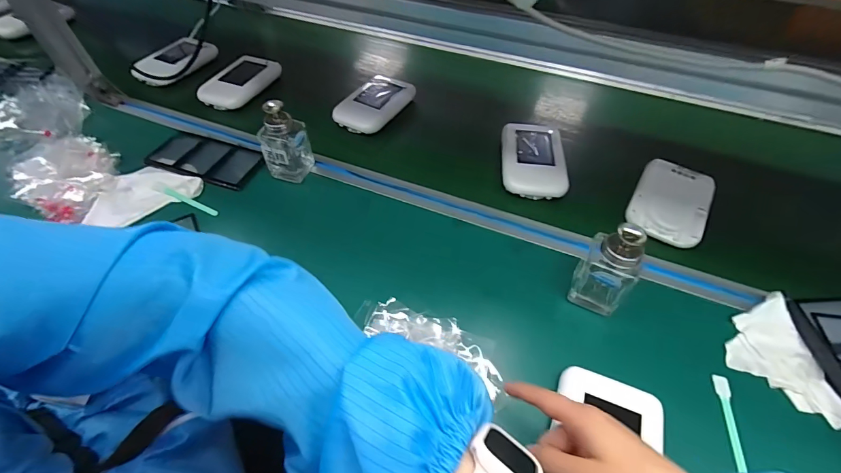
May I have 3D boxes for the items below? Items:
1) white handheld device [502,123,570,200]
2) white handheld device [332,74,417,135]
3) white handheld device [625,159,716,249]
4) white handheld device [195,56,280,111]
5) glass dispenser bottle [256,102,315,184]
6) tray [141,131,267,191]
[{"bbox_3d":[0.178,-0.122,0.609,0.094,0.026,0.151,6,53,4],"label":"white handheld device"},{"bbox_3d":[-0.085,-0.248,0.704,0.094,0.024,0.155,27,58,19],"label":"white handheld device"},{"bbox_3d":[0.363,-0.053,0.551,0.096,0.017,0.153,25,57,18],"label":"white handheld device"},{"bbox_3d":[-0.358,-0.306,0.755,0.086,0.033,0.154,21,56,14],"label":"white handheld device"},{"bbox_3d":[-0.202,-0.141,0.568,0.056,0.111,0.055,14,54,10],"label":"glass dispenser bottle"},{"bbox_3d":[-0.350,-0.126,0.625,0.187,0.009,0.088,19,55,13],"label":"tray"}]

